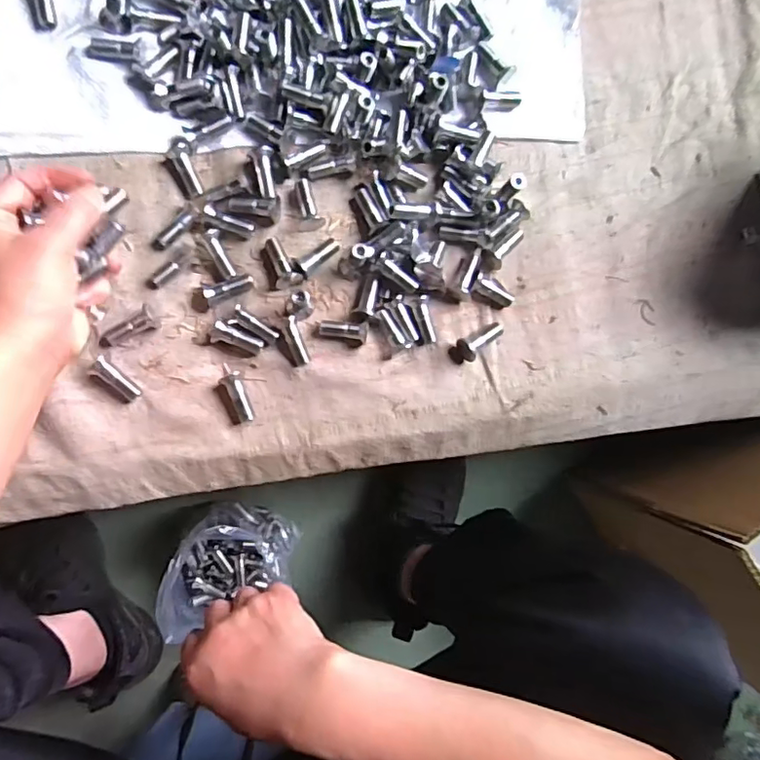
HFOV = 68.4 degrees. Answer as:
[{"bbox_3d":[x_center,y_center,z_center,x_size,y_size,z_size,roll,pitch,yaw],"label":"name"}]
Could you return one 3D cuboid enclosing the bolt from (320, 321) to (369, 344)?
[{"bbox_3d":[-0.026,-0.035,0.405,0.035,0.016,0.013,7,85,-8],"label":"bolt"}]

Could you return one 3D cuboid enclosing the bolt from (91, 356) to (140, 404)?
[{"bbox_3d":[-0.181,0.002,0.379,0.034,0.011,0.015,44,82,-3],"label":"bolt"}]

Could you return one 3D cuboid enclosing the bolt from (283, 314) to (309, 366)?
[{"bbox_3d":[-0.061,-0.027,0.398,0.011,0.011,0.034,-19,89,-9],"label":"bolt"}]

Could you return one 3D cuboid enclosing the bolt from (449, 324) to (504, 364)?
[{"bbox_3d":[0.074,-0.027,0.416,0.046,0.016,0.017,-28,90,-9],"label":"bolt"}]

